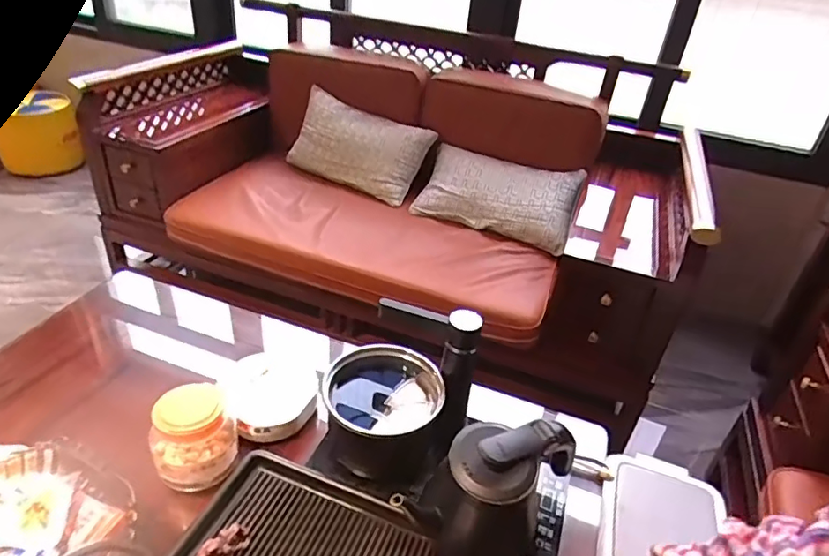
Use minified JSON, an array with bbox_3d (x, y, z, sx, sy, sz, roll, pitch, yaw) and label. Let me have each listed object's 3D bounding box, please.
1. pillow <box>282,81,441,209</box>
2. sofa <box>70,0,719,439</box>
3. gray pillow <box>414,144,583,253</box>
[{"bbox_3d":[-0.176,-0.415,1.721,0.430,0.253,0.143,22,4,3],"label":"pillow"},{"bbox_3d":[-0.058,-0.295,1.661,1.605,0.731,0.782,16,35,13],"label":"sofa"},{"bbox_3d":[0.253,-0.251,1.634,0.451,0.135,0.283,15,77,18],"label":"gray pillow"}]

